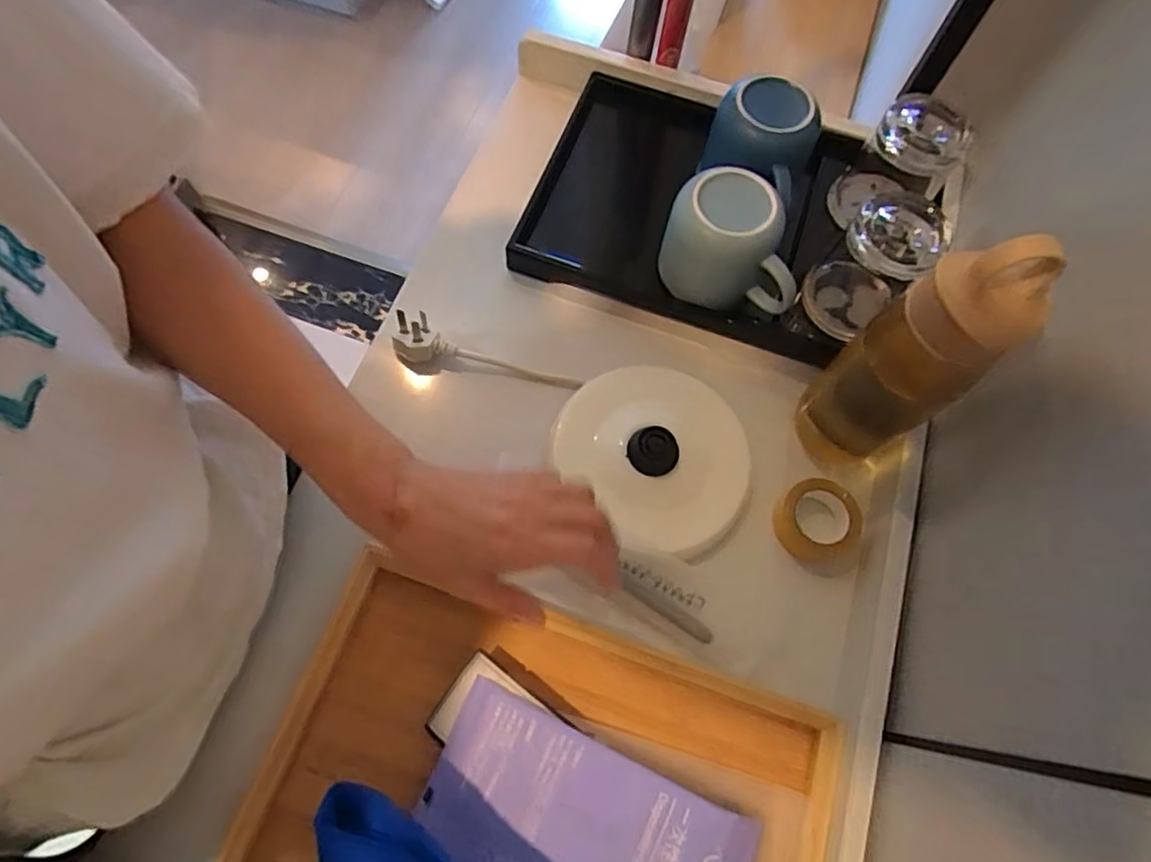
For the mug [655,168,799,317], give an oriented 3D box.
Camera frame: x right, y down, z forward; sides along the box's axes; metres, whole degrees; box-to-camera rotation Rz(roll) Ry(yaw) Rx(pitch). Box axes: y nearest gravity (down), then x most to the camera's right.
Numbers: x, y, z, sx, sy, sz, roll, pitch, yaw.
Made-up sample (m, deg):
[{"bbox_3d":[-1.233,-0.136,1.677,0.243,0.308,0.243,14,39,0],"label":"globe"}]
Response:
[{"bbox_3d":[0.119,-0.143,0.484,0.104,0.094,0.075,11,69,2],"label":"mug"}]

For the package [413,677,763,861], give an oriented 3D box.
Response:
[{"bbox_3d":[-0.002,0.249,0.354,0.188,0.025,0.130,25,70,7],"label":"package"}]

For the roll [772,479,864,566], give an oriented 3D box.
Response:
[{"bbox_3d":[0.176,0.066,0.447,0.058,0.022,0.059,1,69,-2],"label":"roll"}]

